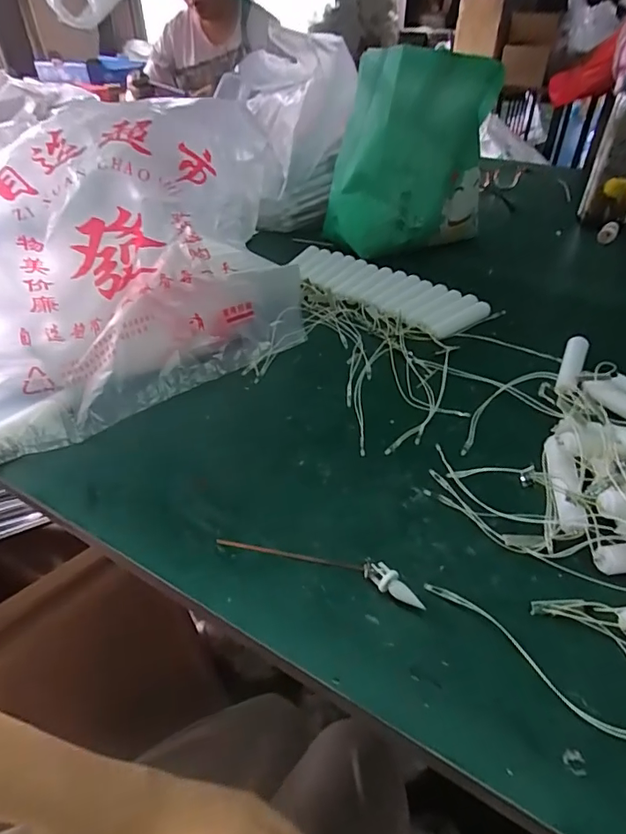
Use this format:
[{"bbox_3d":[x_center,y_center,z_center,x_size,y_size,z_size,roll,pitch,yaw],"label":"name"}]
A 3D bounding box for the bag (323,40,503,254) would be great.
[{"bbox_3d":[0.128,-0.355,0.676,0.213,0.234,0.124,11,42,12],"label":"bag"}]

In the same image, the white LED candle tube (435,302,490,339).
[{"bbox_3d":[0.168,-0.109,0.556,0.088,0.016,0.016,-26,47,-28],"label":"white LED candle tube"}]

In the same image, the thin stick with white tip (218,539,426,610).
[{"bbox_3d":[0.003,0.093,0.318,0.137,0.013,0.017,14,42,15],"label":"thin stick with white tip"}]

